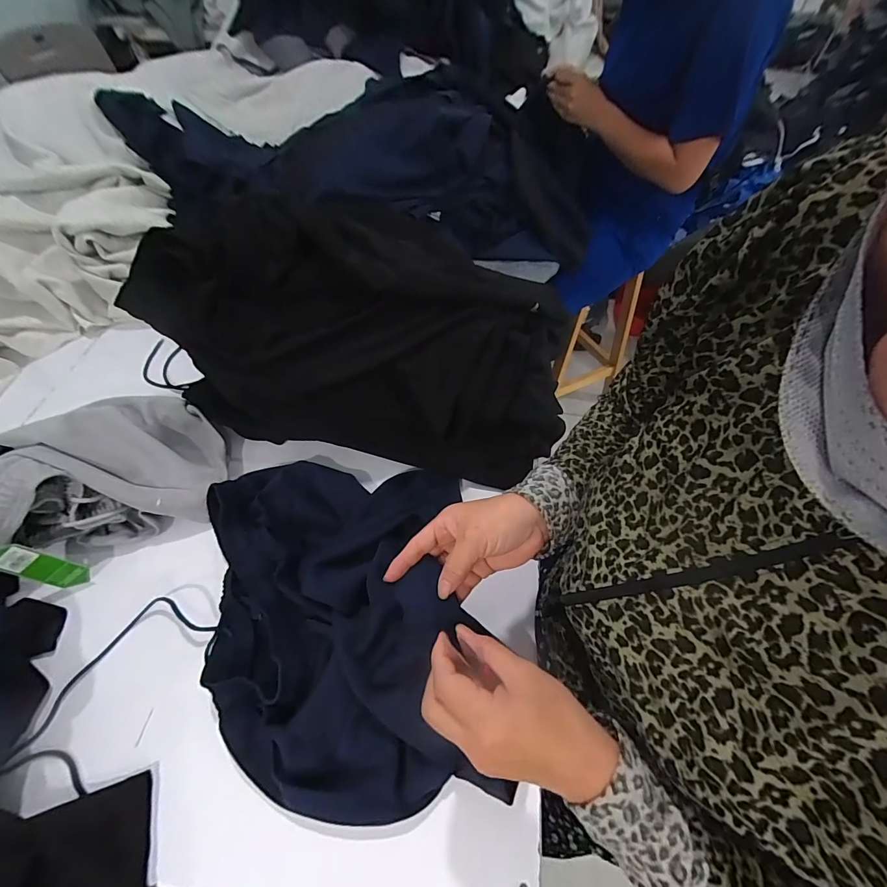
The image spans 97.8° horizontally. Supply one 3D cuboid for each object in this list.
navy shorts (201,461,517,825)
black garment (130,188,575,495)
[{"bbox_3d":[-0.116,0.156,0.400,0.282,0.131,0.356,-3,57,-2],"label":"navy shorts"},{"bbox_3d":[-0.085,-0.153,0.530,0.518,0.273,0.257,9,57,6],"label":"black garment"}]

